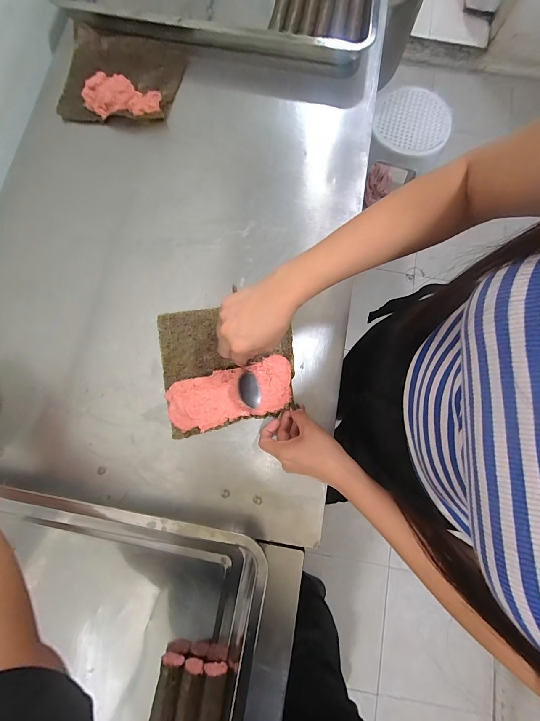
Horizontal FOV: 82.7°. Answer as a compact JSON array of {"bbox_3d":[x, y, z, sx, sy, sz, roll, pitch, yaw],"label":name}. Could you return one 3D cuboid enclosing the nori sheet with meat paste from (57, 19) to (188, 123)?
[{"bbox_3d":[-0.271,-0.515,0.558,0.216,0.035,0.181,1,78,0],"label":"nori sheet with meat paste"}]

